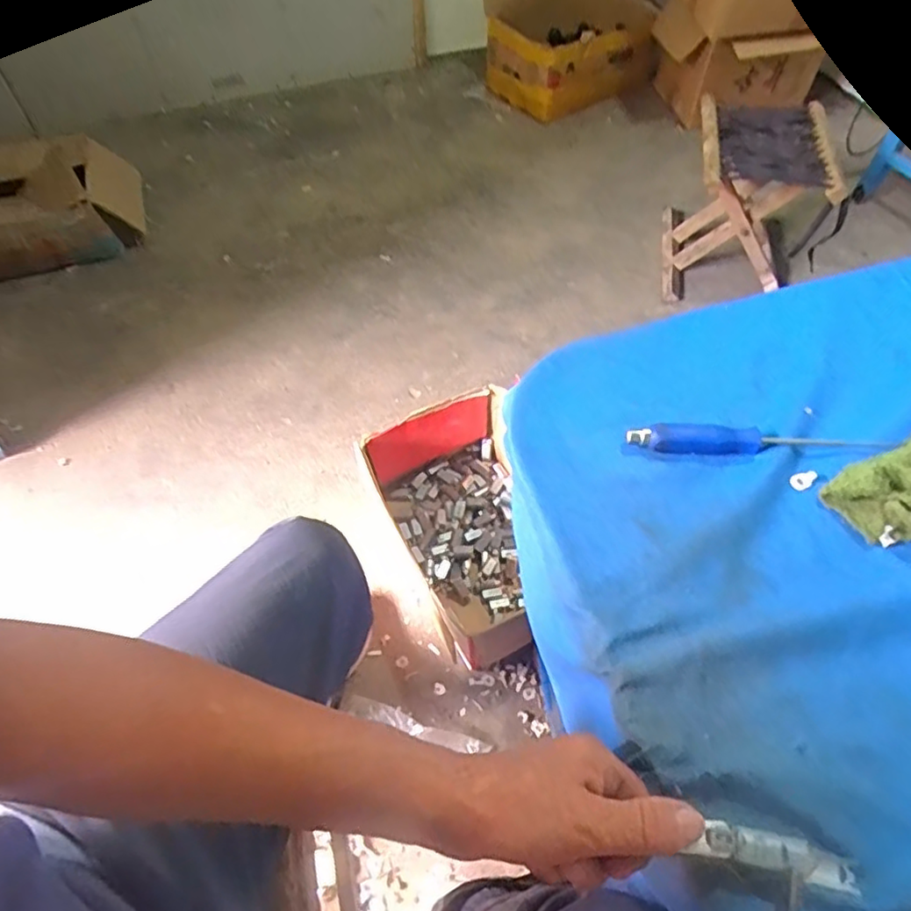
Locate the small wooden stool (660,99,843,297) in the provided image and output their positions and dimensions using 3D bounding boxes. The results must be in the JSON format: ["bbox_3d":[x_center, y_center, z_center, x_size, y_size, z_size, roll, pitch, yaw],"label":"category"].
[{"bbox_3d":[0.642,-0.561,1.377,0.273,0.296,0.300,8,57,5],"label":"small wooden stool"}]

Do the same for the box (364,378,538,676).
[{"bbox_3d":[0.026,0.126,1.029,0.254,0.168,0.406,-21,59,-14],"label":"box"}]

